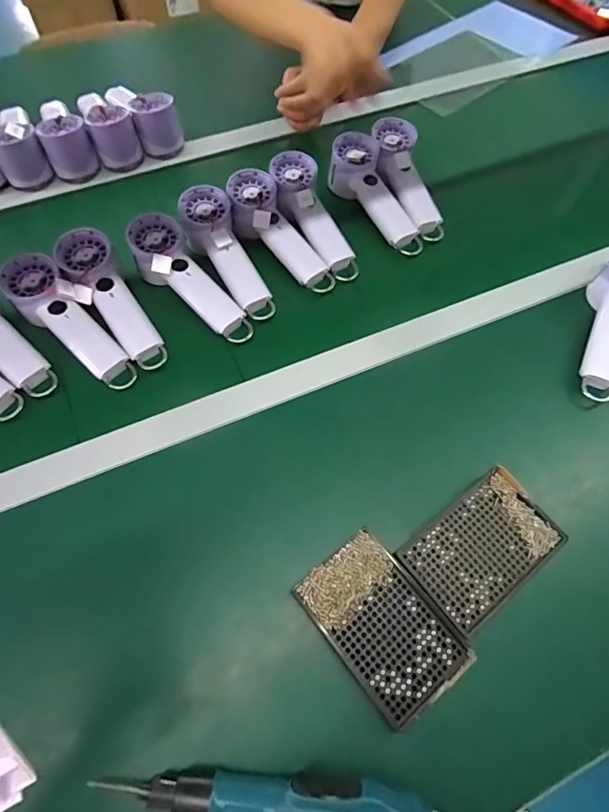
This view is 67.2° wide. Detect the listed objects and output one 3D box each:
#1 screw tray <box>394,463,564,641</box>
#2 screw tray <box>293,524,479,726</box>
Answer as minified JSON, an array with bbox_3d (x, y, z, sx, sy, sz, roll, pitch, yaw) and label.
[{"bbox_3d":[0.164,0.129,0.422,0.137,0.015,0.089,-35,69,-17],"label":"screw tray"},{"bbox_3d":[0.066,0.183,0.388,0.088,0.017,0.135,-35,69,-17],"label":"screw tray"}]

